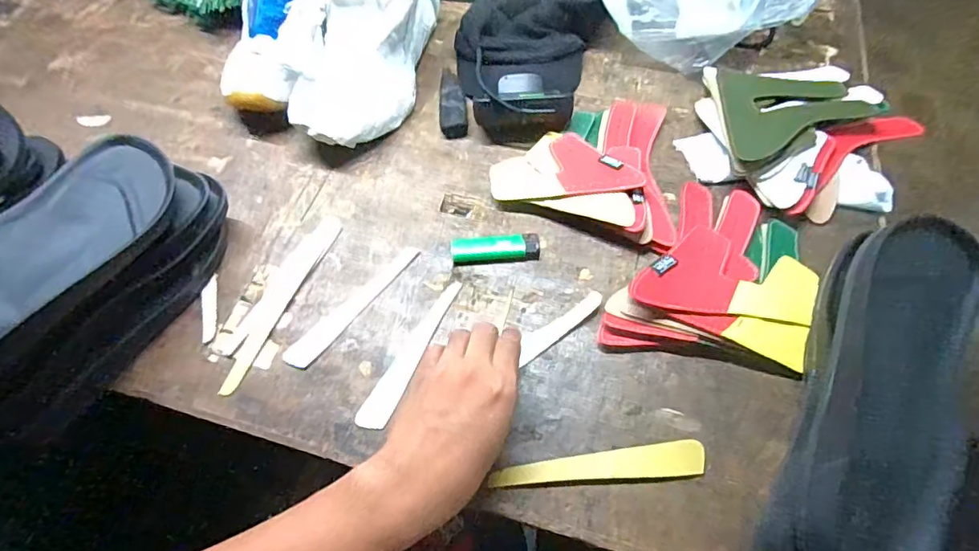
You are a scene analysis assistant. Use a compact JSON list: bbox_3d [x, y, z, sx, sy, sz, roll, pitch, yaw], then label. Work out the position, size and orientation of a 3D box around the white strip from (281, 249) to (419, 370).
[{"bbox_3d":[-0.121,0.024,0.460,0.024,0.004,0.148,34,66,21],"label":"white strip"}]

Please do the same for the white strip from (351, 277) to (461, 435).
[{"bbox_3d":[-0.064,0.063,0.432,0.024,0.004,0.143,22,63,15],"label":"white strip"}]

